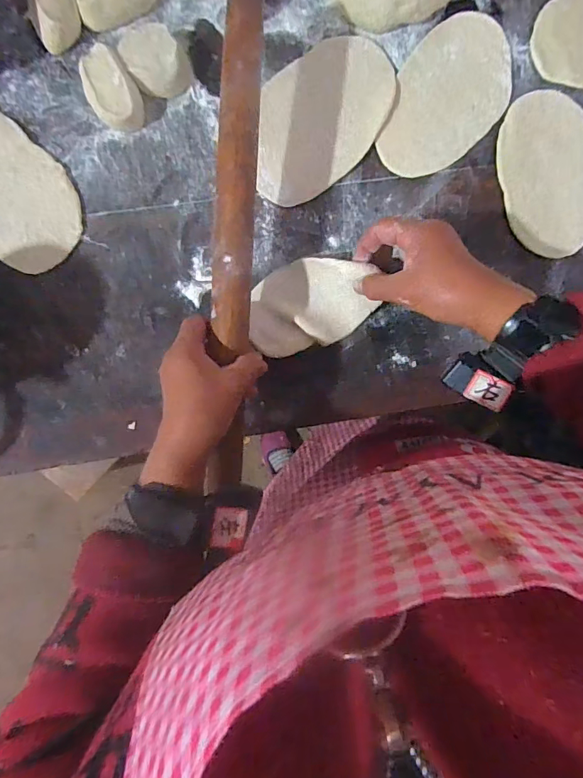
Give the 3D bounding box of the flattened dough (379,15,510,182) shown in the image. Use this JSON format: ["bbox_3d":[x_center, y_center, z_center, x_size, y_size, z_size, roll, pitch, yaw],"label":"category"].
[{"bbox_3d":[0.141,-0.268,0.394,0.094,0.004,0.154,41,91,-6],"label":"flattened dough"}]

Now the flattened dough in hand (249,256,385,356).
[{"bbox_3d":[0.018,-0.080,0.403,0.119,0.019,0.079,-15,95,-2],"label":"flattened dough in hand"}]

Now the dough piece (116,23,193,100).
[{"bbox_3d":[-0.116,-0.282,0.370,0.054,0.025,0.046,39,91,-6],"label":"dough piece"}]

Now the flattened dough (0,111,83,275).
[{"bbox_3d":[-0.259,-0.181,0.381,0.156,0.004,0.095,44,91,-6],"label":"flattened dough"}]

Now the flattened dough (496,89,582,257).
[{"bbox_3d":[0.242,-0.202,0.408,0.088,0.007,0.144,-5,95,-3],"label":"flattened dough"}]

